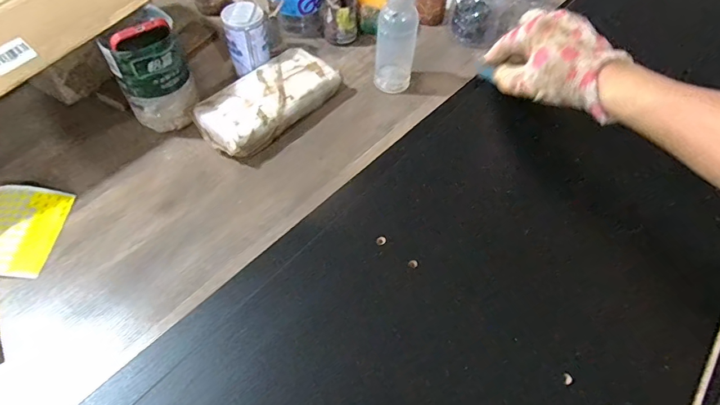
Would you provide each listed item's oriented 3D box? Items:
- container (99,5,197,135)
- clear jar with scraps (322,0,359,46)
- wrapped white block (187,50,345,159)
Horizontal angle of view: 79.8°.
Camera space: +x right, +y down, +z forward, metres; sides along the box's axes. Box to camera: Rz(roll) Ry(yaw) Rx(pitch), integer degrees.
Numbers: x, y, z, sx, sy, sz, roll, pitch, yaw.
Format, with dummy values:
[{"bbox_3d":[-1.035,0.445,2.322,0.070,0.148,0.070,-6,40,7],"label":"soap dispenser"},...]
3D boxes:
[{"bbox_3d":[-0.309,-0.196,0.646,0.106,0.165,0.100,-21,59,-16],"label":"container"},{"bbox_3d":[-0.037,-0.358,0.823,0.067,0.079,0.066,1,55,-2],"label":"clear jar with scraps"},{"bbox_3d":[-0.146,-0.167,0.705,0.117,0.058,0.238,39,62,22],"label":"wrapped white block"}]

